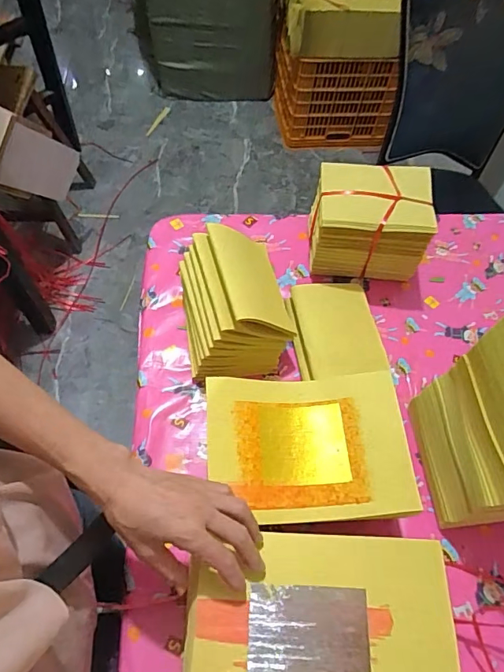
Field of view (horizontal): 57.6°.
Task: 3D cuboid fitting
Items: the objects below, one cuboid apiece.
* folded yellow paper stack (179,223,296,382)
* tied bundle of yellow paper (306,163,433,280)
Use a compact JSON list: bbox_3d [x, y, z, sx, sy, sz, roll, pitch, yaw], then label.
[{"bbox_3d":[-0.023,-0.055,0.634,0.135,0.117,0.177,-6,61,-7],"label":"folded yellow paper stack"},{"bbox_3d":[0.176,-0.172,0.701,0.163,0.137,0.112,5,60,0],"label":"tied bundle of yellow paper"}]

